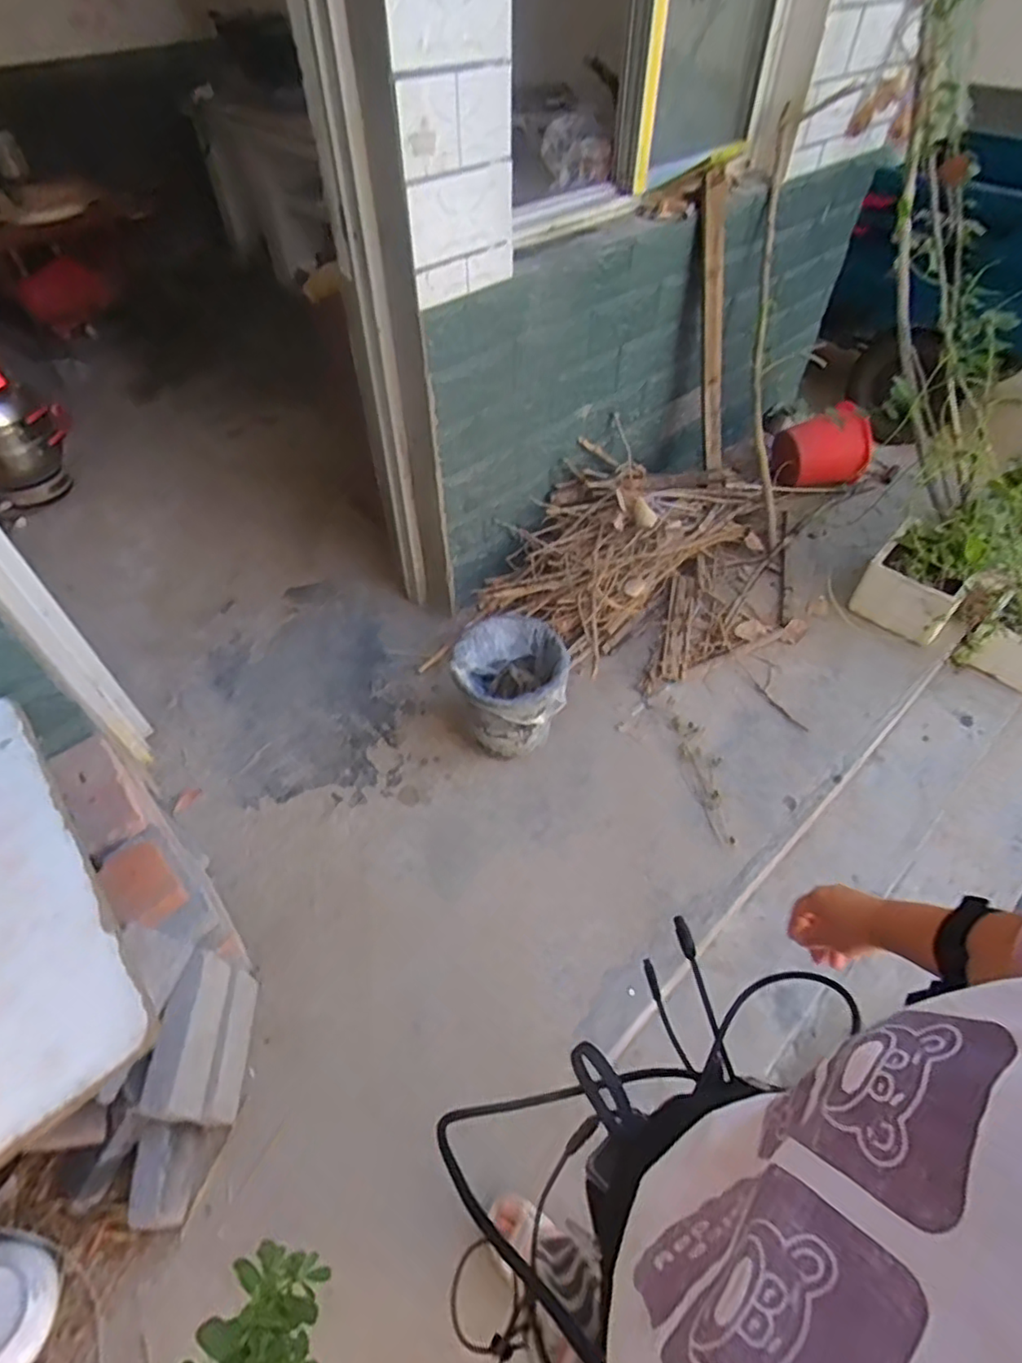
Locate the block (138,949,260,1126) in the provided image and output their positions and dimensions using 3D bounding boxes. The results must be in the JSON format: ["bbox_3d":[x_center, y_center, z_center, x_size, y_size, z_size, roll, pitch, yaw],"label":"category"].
[{"bbox_3d":[-0.523,0.615,1.103,0.078,0.242,0.236,-1,49,-3],"label":"block"}]

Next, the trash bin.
[{"bbox_3d":[-0.002,0.028,1.559,0.259,0.240,0.262,5,50,5],"label":"trash bin"}]

